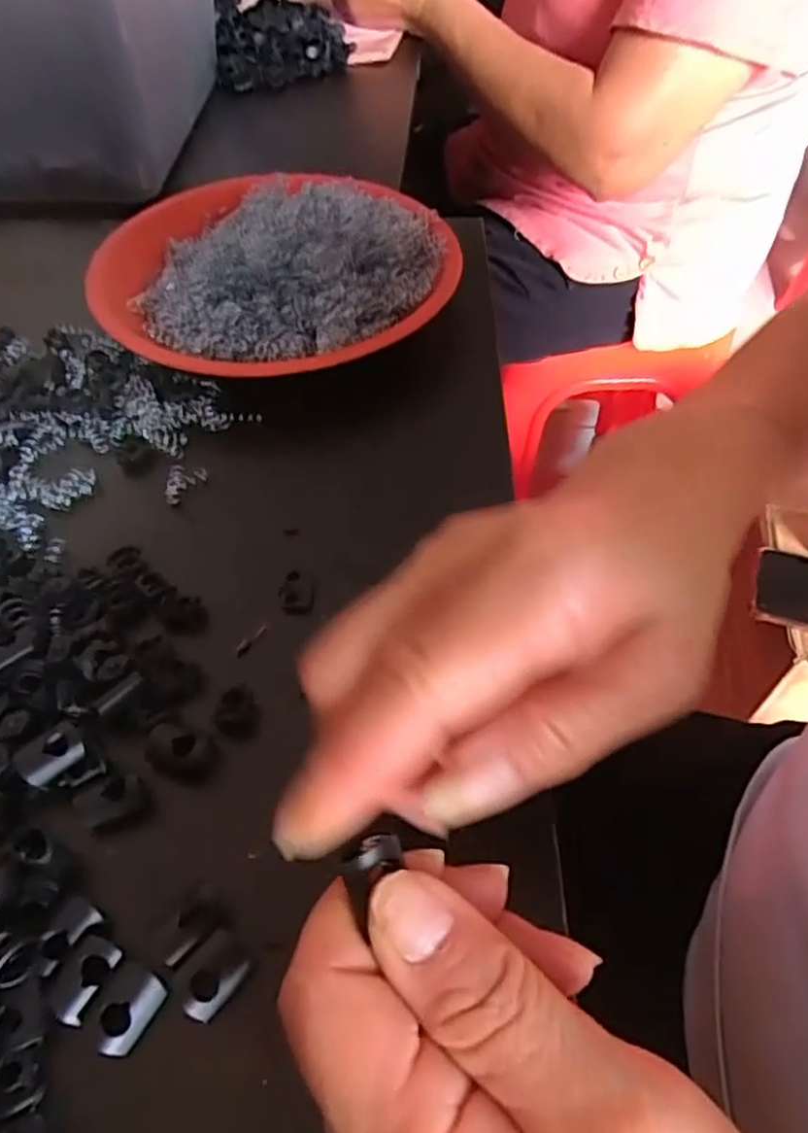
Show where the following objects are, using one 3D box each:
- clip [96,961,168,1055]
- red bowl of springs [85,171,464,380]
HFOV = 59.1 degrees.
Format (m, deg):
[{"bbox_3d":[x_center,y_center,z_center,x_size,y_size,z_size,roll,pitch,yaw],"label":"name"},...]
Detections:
[{"bbox_3d":[-0.073,0.118,0.189,0.013,0.005,0.020,19,53,14],"label":"clip"},{"bbox_3d":[-0.073,-0.168,0.386,0.185,0.057,0.193,0,51,0],"label":"red bowl of springs"}]

